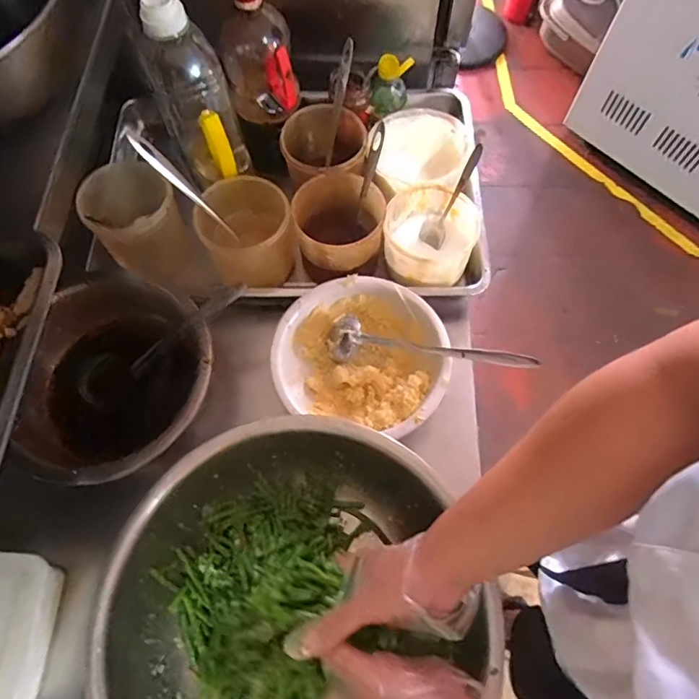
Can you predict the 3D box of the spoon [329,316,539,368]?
[{"bbox_3d":[0.101,-0.007,0.643,0.260,0.062,0.049,7,69,4],"label":"spoon"}]

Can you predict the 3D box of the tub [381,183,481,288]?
[{"bbox_3d":[0.117,-0.166,0.723,0.127,0.078,0.142,22,70,9],"label":"tub"}]

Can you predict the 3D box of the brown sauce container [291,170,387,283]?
[{"bbox_3d":[-0.017,-0.166,0.718,0.125,0.118,0.123,8,69,4],"label":"brown sauce container"}]

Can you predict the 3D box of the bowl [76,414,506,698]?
[{"bbox_3d":[-0.057,0.273,0.526,0.360,0.146,0.381,0,68,1],"label":"bowl"}]

